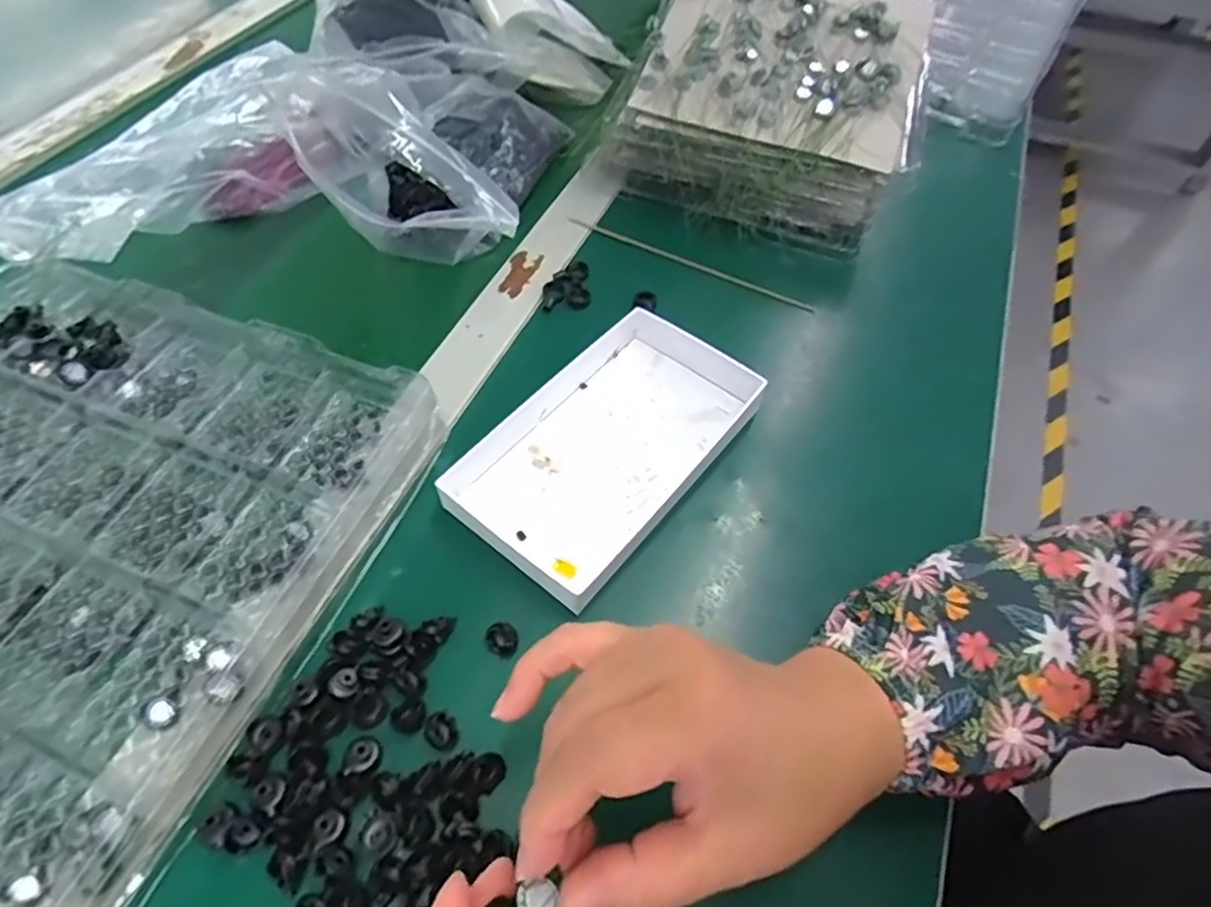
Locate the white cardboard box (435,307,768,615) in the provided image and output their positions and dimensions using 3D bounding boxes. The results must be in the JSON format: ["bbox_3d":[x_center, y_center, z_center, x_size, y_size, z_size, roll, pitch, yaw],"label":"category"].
[{"bbox_3d":[-0.002,-0.010,0.381,0.112,0.023,0.172,35,62,20],"label":"white cardboard box"}]

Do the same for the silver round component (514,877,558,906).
[{"bbox_3d":[-0.020,0.128,0.187,0.011,0.004,0.011,1,56,-1],"label":"silver round component"}]

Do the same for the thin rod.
[{"bbox_3d":[0.060,-0.139,0.483,0.192,0.011,0.007,23,59,13],"label":"thin rod"}]

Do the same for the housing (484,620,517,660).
[{"bbox_3d":[-0.050,0.090,0.319,0.015,0.012,0.014,1,56,-1],"label":"housing"}]

